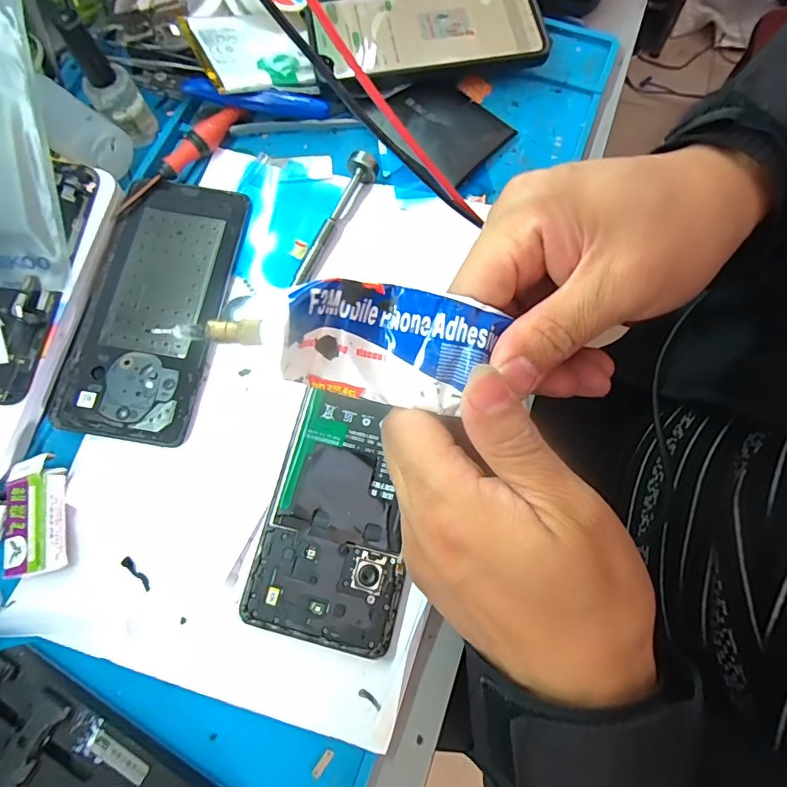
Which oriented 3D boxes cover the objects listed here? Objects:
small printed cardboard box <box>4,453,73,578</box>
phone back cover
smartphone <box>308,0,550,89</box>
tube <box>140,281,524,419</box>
[{"bbox_3d":[-0.183,0.062,0.241,0.028,0.017,0.058,-12,74,-2],"label":"small printed cardboard box"},{"bbox_3d":[-0.139,-0.053,0.274,0.076,0.011,0.159,8,74,4],"label":"phone back cover"},{"bbox_3d":[0.022,-0.237,0.304,0.144,0.010,0.078,-10,74,-1],"label":"smartphone"},{"bbox_3d":[-0.019,-0.020,0.175,0.112,0.025,0.041,5,74,-3],"label":"tube"}]

